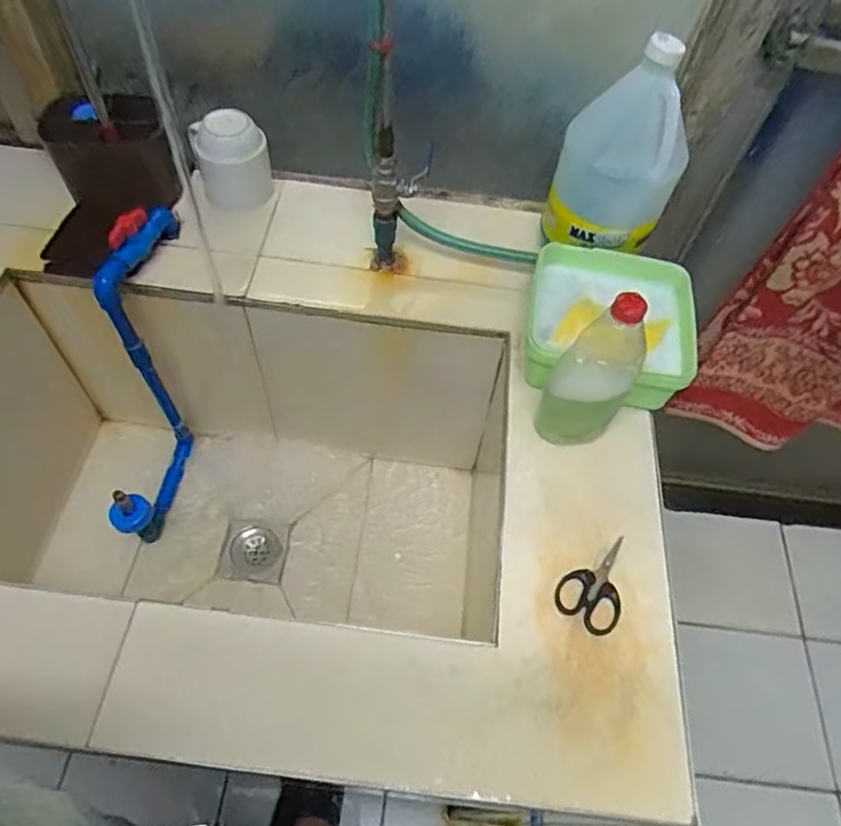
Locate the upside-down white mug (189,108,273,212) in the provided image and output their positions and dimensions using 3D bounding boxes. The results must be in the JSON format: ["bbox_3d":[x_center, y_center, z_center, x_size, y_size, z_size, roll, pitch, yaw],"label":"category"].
[{"bbox_3d":[-0.271,-0.362,0.900,0.106,0.117,0.108,-10,59,-11],"label":"upside-down white mug"}]

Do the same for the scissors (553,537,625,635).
[{"bbox_3d":[0.178,0.167,0.624,0.062,0.005,0.097,32,60,15],"label":"scissors"}]

